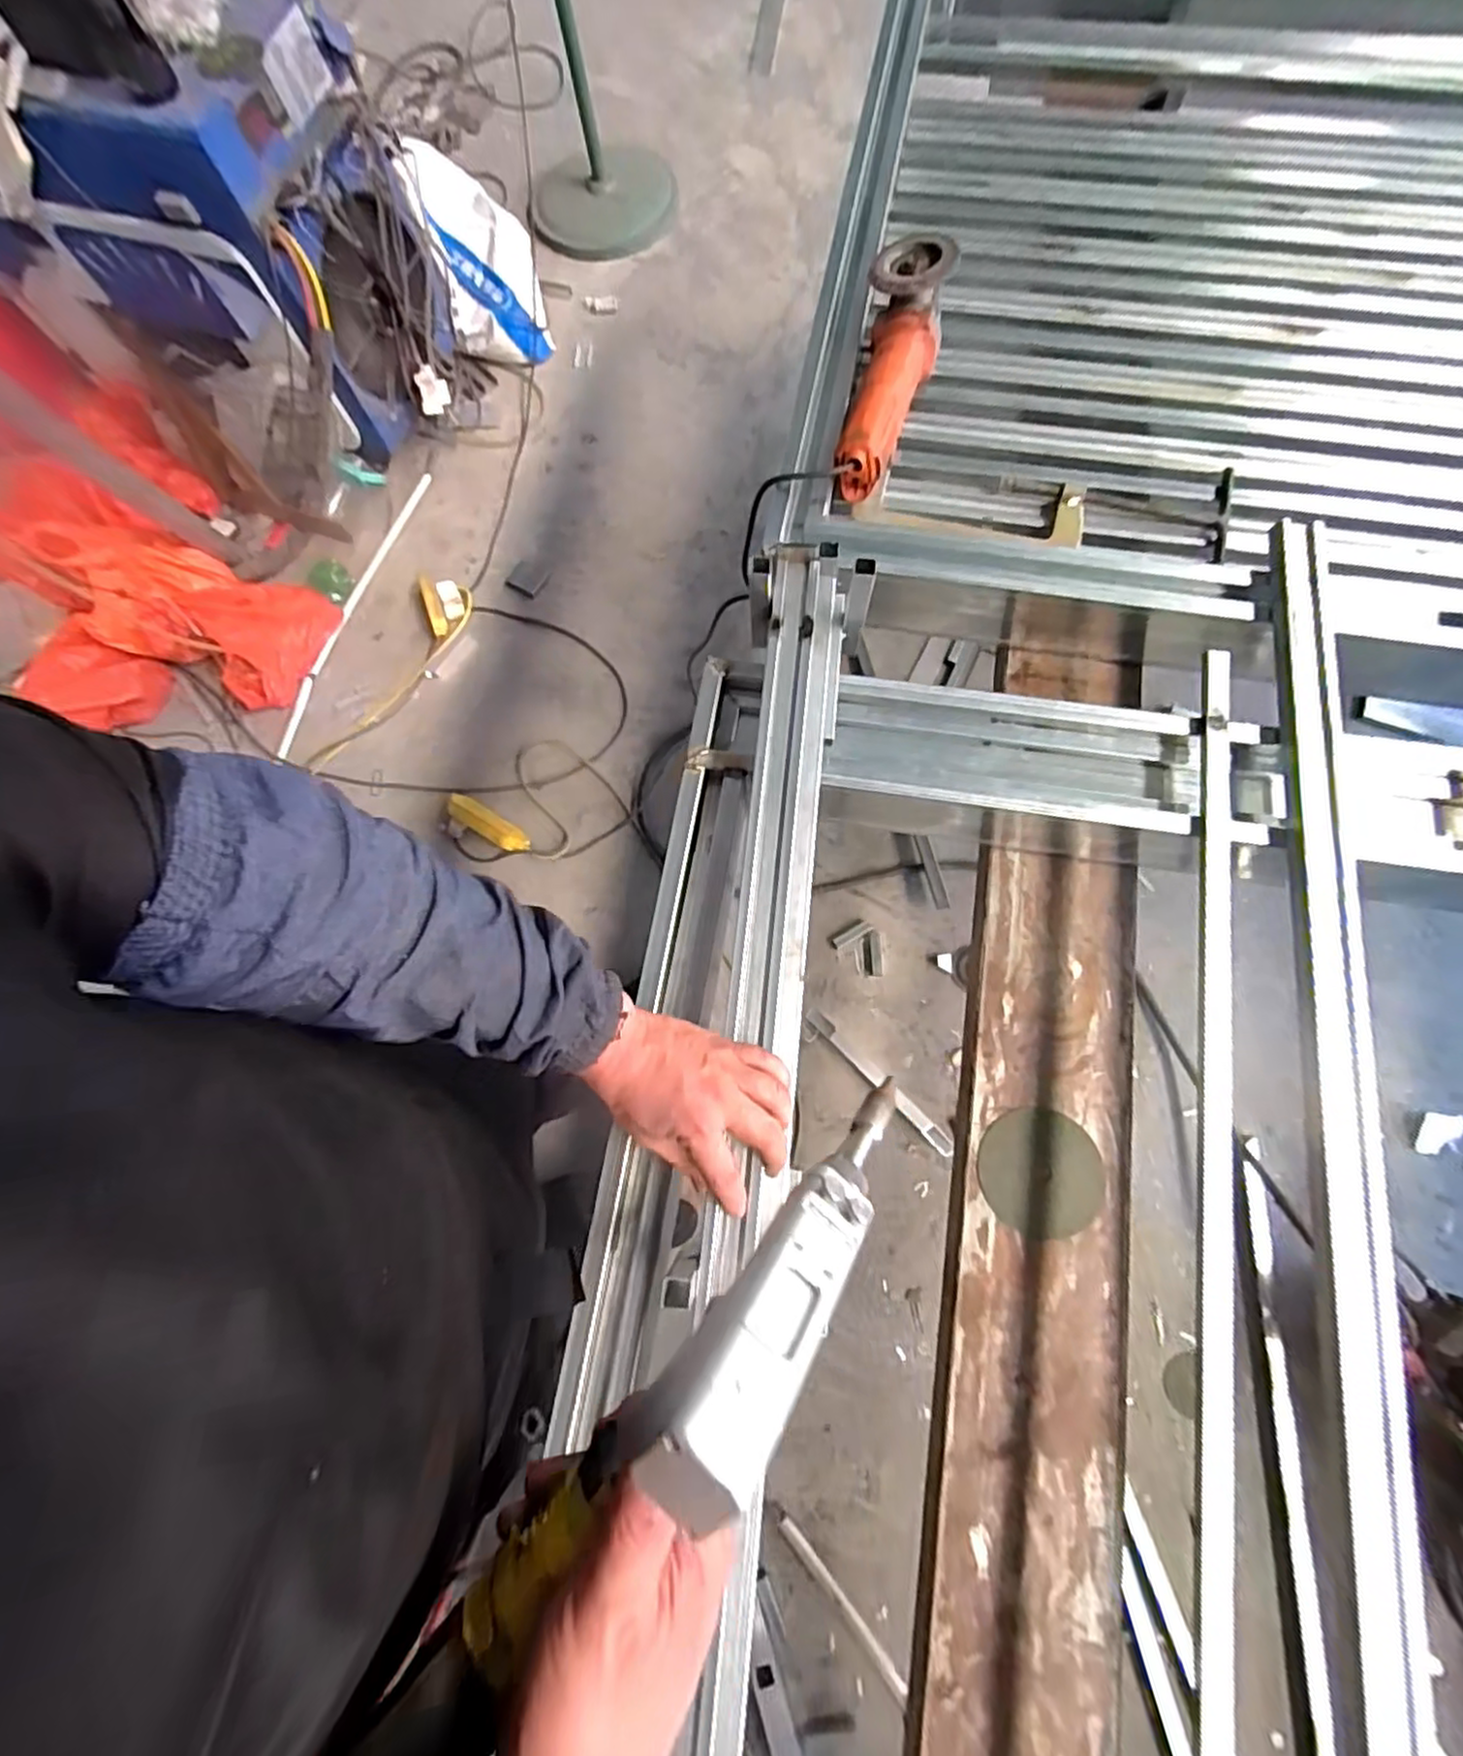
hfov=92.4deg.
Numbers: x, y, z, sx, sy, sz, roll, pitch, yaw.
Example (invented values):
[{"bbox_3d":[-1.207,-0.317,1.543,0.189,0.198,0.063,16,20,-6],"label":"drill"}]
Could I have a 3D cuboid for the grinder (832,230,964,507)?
[{"bbox_3d":[0.179,-0.560,0.779,0.086,0.102,0.283,11,76,7],"label":"grinder"}]

